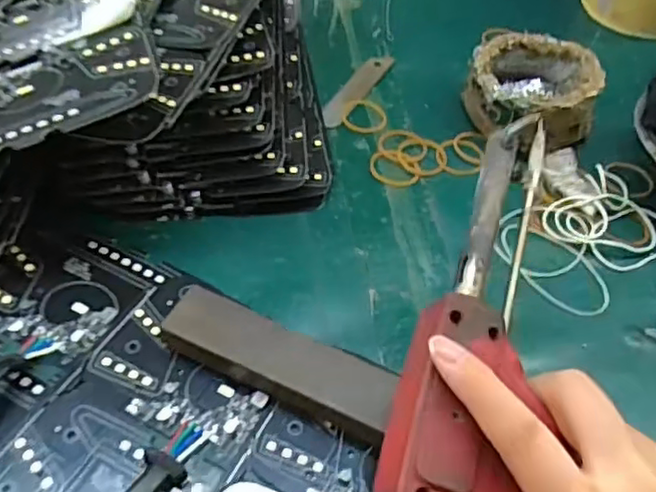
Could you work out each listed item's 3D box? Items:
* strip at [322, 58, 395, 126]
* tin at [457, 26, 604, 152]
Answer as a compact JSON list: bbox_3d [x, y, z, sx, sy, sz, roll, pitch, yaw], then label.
[{"bbox_3d":[0.020,-0.111,0.466,0.018,0.004,0.088,24,52,14],"label":"strip"},{"bbox_3d":[0.136,-0.105,0.448,0.085,0.044,0.092,11,49,4],"label":"tin"}]

